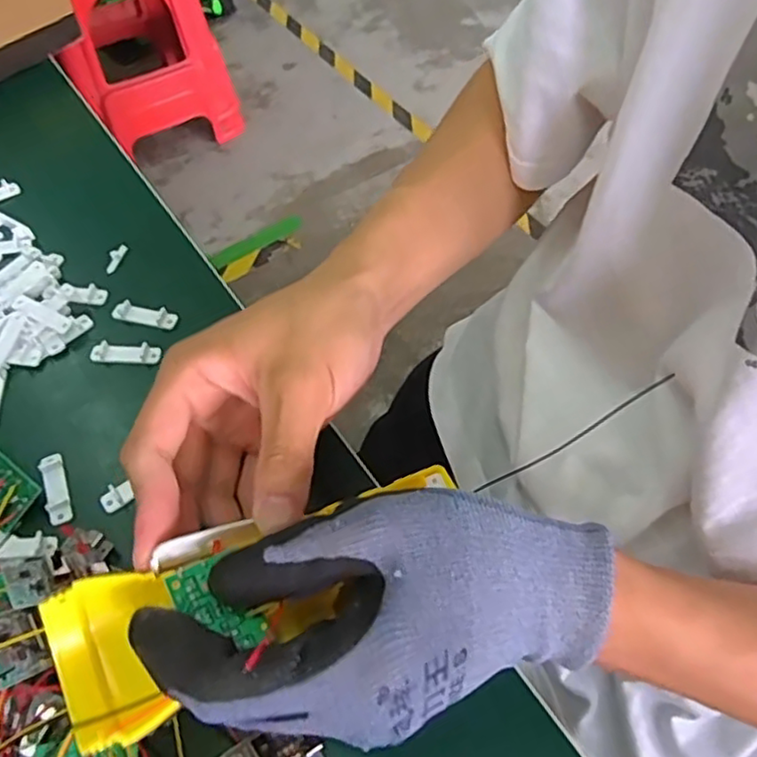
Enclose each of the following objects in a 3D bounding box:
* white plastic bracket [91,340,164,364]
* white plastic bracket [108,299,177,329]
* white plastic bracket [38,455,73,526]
[{"bbox_3d":[-0.136,-0.014,0.351,0.038,0.005,0.010,2,57,2],"label":"white plastic bracket"},{"bbox_3d":[-0.131,-0.036,0.366,0.038,0.005,0.011,11,57,8],"label":"white plastic bracket"},{"bbox_3d":[-0.150,0.050,0.304,0.010,0.004,0.037,-20,58,-12],"label":"white plastic bracket"}]

